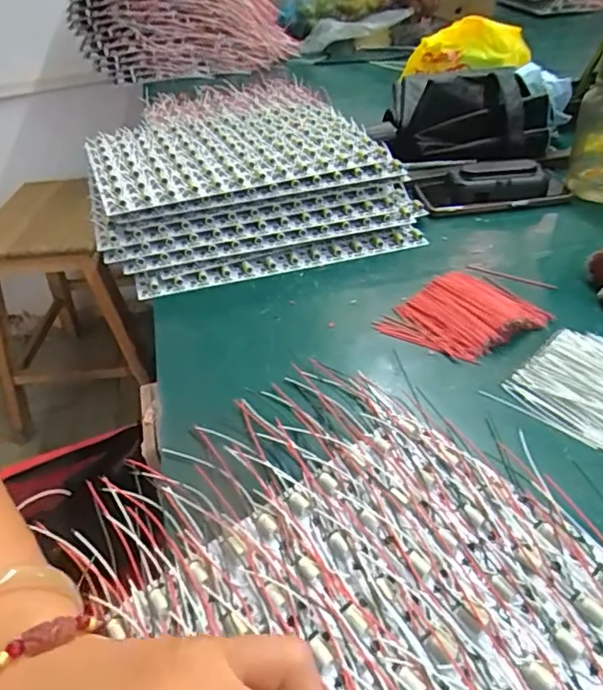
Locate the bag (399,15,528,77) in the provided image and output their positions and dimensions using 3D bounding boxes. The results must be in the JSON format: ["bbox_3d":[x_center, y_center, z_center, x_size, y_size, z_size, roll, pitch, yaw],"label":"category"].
[{"bbox_3d":[0.251,-0.451,0.851,0.183,0.079,0.086,2,40,14],"label":"bag"}]

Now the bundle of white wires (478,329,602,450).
[{"bbox_3d":[0.201,0.029,0.380,0.107,0.020,0.084,27,48,31],"label":"bundle of white wires"}]

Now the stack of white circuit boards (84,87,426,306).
[{"bbox_3d":[-0.062,-0.188,0.637,0.328,0.077,0.310,-12,40,-11],"label":"stack of white circuit boards"}]

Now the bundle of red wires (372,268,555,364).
[{"bbox_3d":[0.129,-0.026,0.458,0.109,0.020,0.090,-25,45,-25],"label":"bundle of red wires"}]

